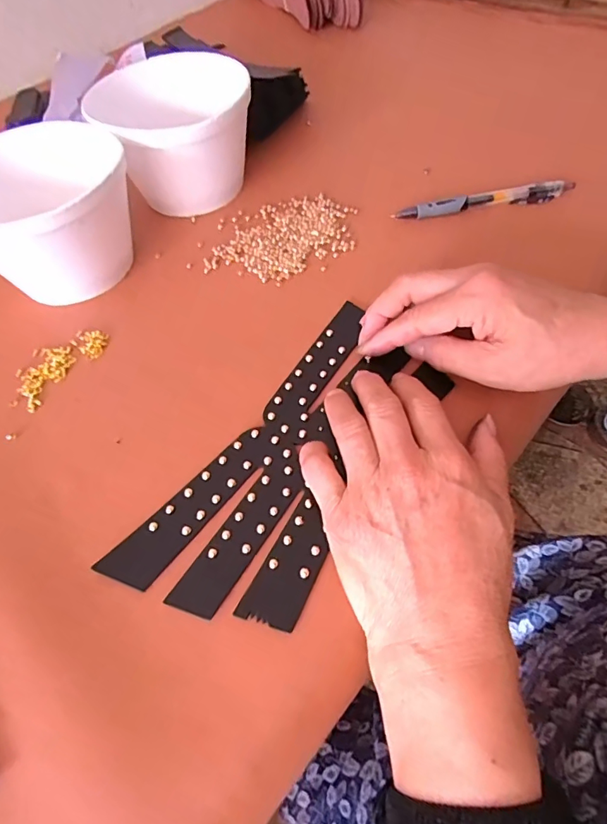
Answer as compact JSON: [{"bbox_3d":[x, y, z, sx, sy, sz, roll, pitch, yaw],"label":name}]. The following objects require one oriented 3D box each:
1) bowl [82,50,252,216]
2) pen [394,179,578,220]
[{"bbox_3d":[-0.099,-0.222,0.391,0.116,0.083,0.111,-2,56,3],"label":"bowl"},{"bbox_3d":[0.142,-0.166,0.372,0.137,0.015,0.011,-6,56,1],"label":"pen"}]

